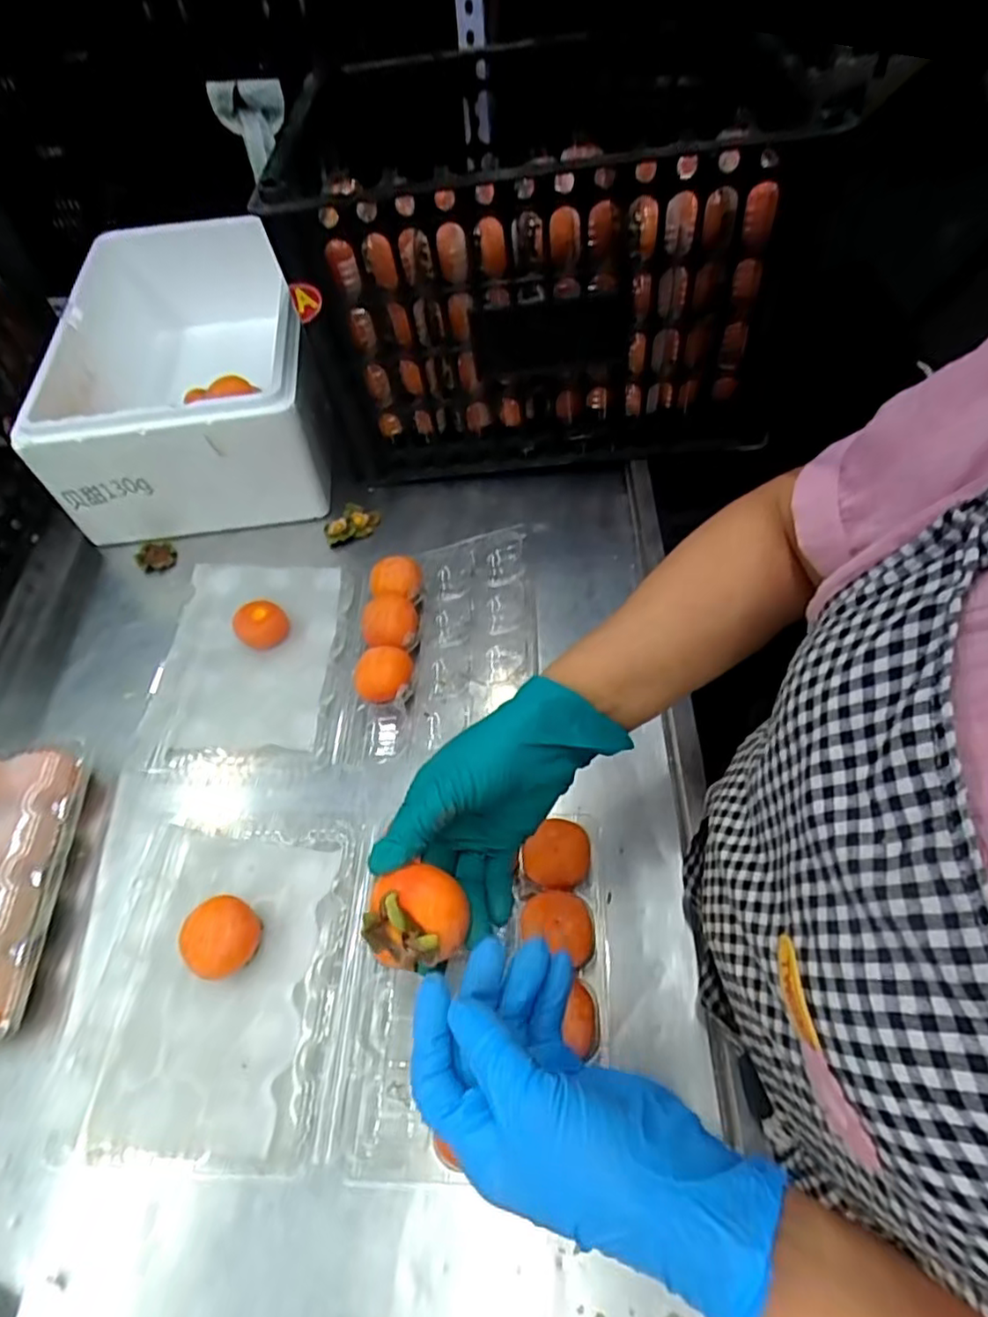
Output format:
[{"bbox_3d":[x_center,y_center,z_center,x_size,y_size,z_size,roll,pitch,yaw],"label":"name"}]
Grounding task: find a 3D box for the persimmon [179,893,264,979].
[{"bbox_3d":[-0.192,0.199,0.454,0.048,0.039,0.051,-1,56,2],"label":"persimmon"}]

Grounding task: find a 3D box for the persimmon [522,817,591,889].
[{"bbox_3d":[0.045,0.148,0.472,0.049,0.048,0.050,-1,56,2],"label":"persimmon"}]

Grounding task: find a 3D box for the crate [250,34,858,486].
[{"bbox_3d":[0.034,-0.440,0.712,0.446,0.303,0.384,0,56,2],"label":"crate"}]

